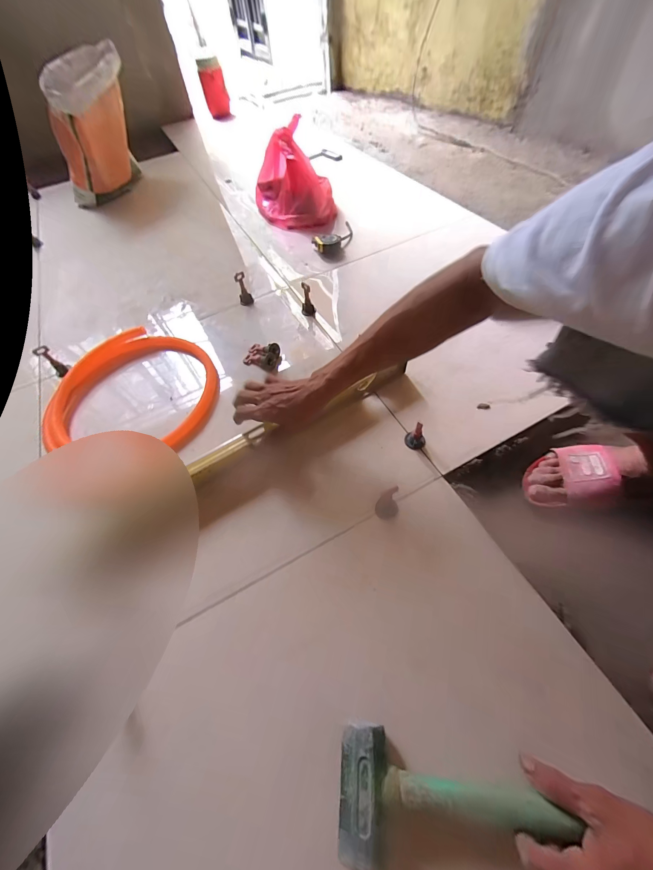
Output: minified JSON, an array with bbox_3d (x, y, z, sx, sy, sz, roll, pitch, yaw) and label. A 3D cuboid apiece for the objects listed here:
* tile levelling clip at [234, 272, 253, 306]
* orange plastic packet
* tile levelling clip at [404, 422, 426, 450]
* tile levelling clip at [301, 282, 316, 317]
[{"bbox_3d":[-0.194,-0.341,0.720,0.030,0.069,0.035,-15,59,-5],"label":"tile levelling clip"},{"bbox_3d":[-0.810,-1.067,1.092,0.171,0.358,0.316,14,58,11],"label":"orange plastic packet"},{"bbox_3d":[0.148,-0.002,0.496,0.033,0.060,0.029,15,61,13],"label":"tile levelling clip"},{"bbox_3d":[-0.041,-0.302,0.692,0.032,0.075,0.026,-6,58,0],"label":"tile levelling clip"}]

